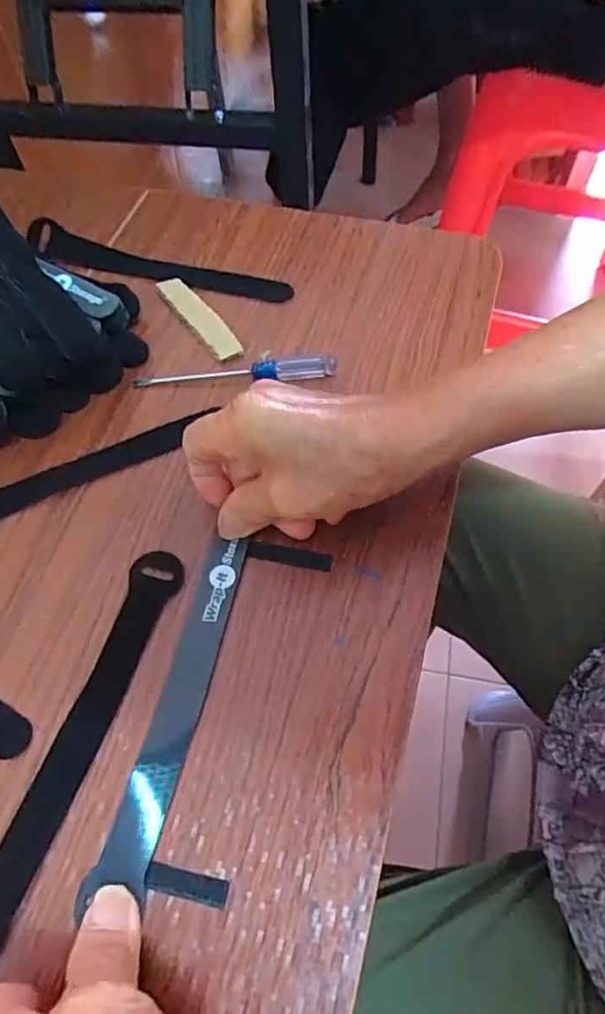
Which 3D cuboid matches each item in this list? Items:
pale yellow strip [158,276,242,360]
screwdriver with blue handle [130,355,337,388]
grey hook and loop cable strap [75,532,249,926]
[{"bbox_3d":[-0.068,-0.126,0.383,0.021,0.007,0.083,-33,66,-15],"label":"pale yellow strip"},{"bbox_3d":[-0.042,-0.085,0.357,0.125,0.015,0.012,-3,62,1],"label":"screwdriver with blue handle"},{"bbox_3d":[-0.058,0.088,0.268,0.024,0.004,0.161,14,63,2],"label":"grey hook and loop cable strap"}]

